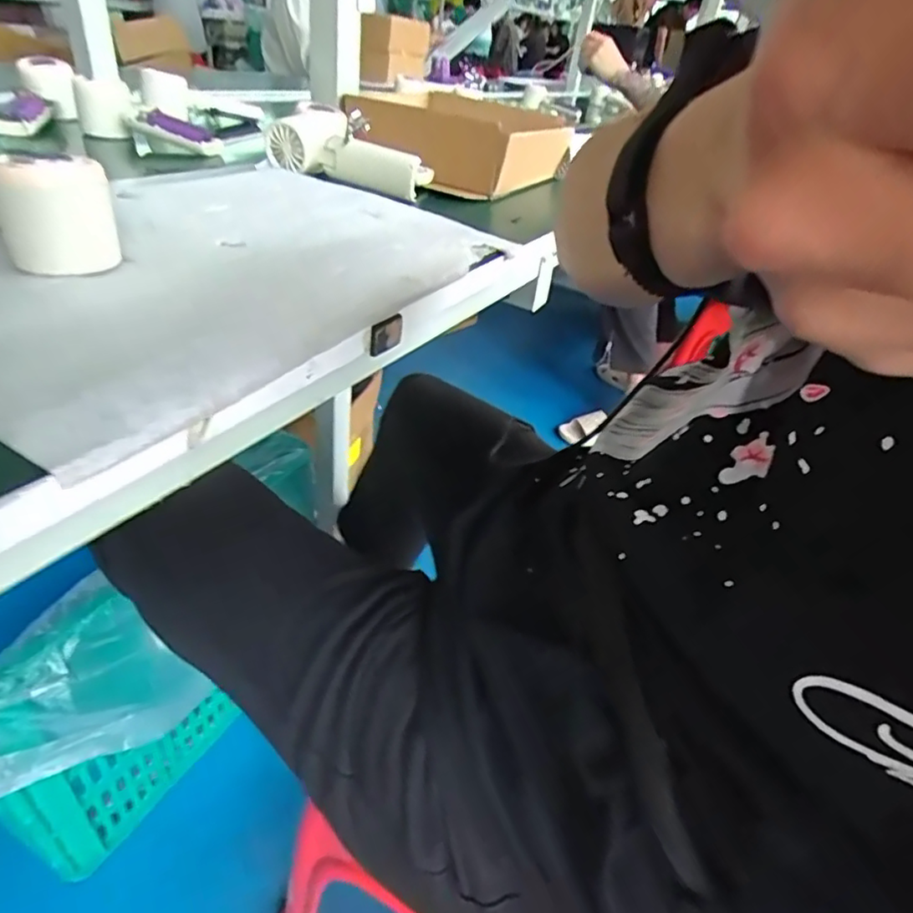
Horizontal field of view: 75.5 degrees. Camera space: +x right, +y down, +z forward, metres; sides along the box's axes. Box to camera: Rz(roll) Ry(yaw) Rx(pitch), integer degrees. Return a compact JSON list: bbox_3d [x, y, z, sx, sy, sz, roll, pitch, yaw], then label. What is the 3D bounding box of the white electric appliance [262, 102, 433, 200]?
[{"bbox_3d":[-0.111,-0.336,0.635,0.170,0.050,0.123,12,37,3],"label":"white electric appliance"}]

